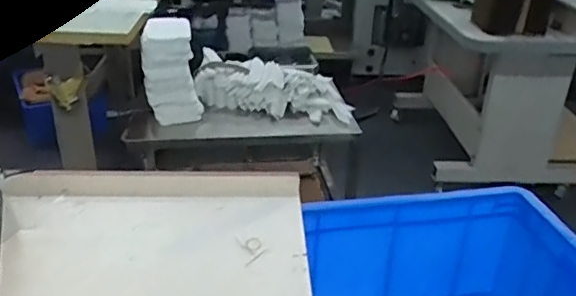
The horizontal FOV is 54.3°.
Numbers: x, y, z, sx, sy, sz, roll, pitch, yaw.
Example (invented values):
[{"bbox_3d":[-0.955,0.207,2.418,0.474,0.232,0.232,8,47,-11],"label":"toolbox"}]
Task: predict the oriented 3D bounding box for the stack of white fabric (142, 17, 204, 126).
[{"bbox_3d":[-0.369,-0.242,1.751,0.165,0.290,0.165,-8,29,-19],"label":"stack of white fabric"}]

